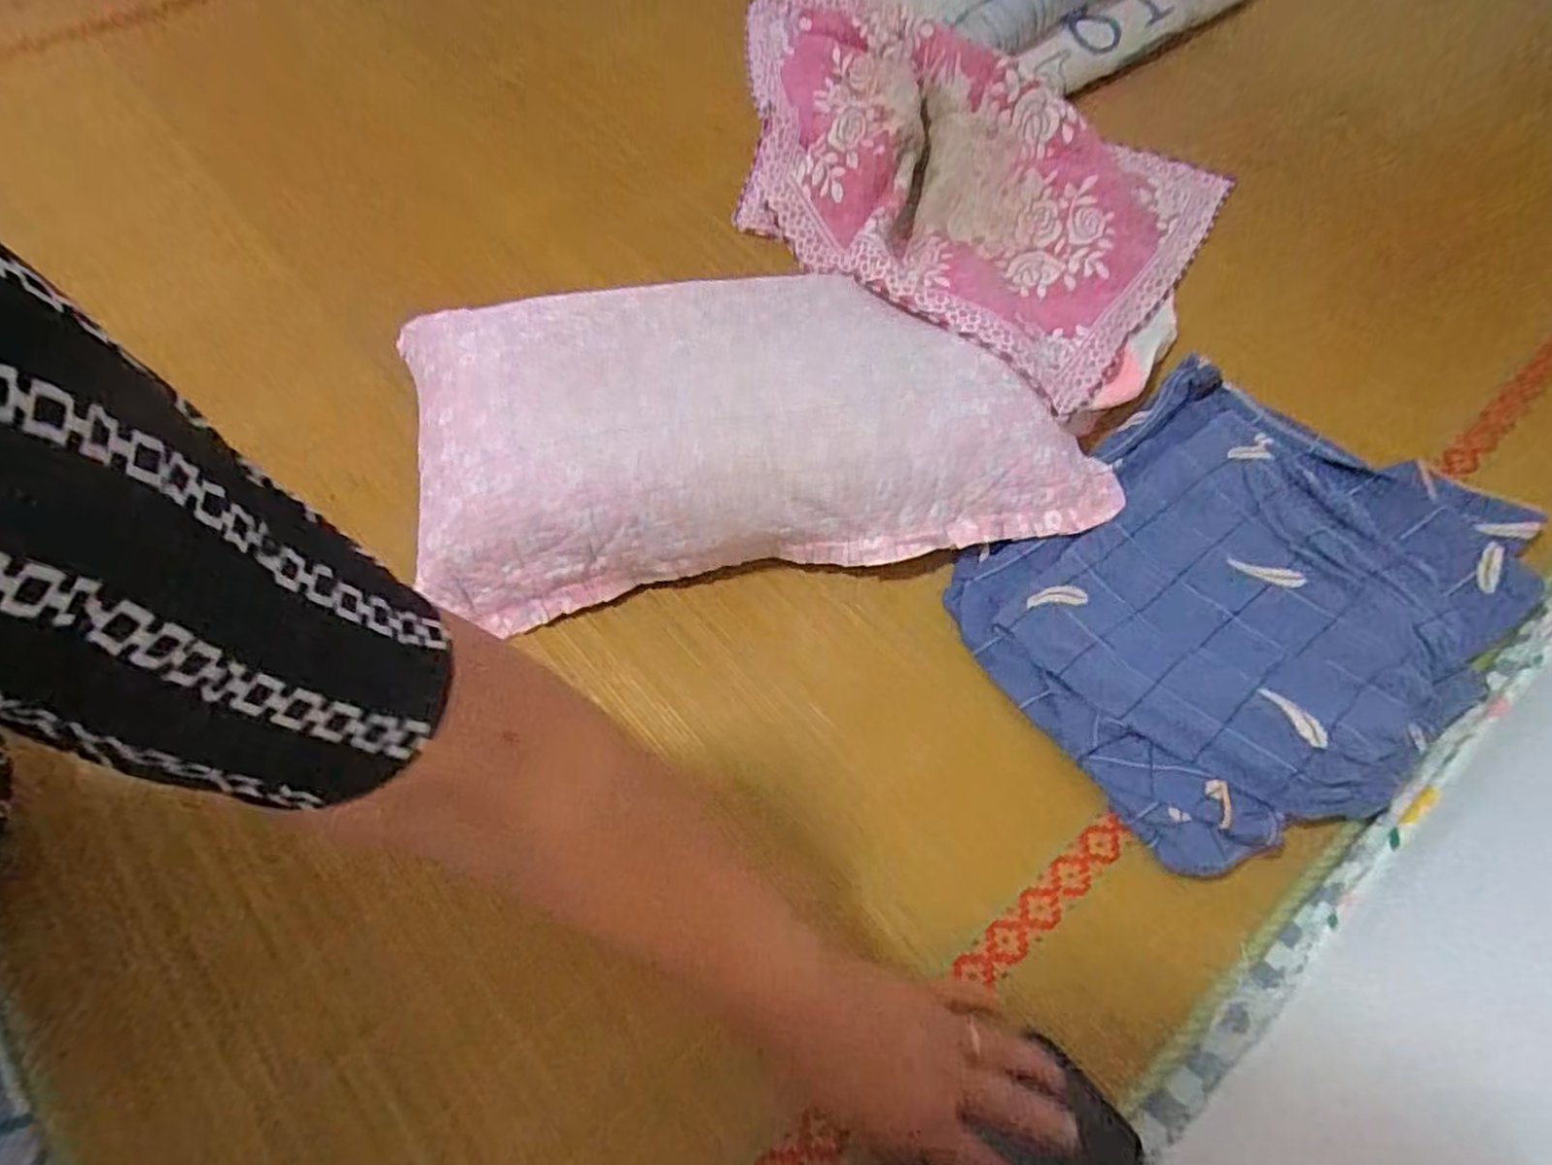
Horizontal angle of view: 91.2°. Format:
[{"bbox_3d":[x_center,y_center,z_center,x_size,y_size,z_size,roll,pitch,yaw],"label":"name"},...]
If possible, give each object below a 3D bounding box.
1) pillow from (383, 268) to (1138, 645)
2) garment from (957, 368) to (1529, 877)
[{"bbox_3d":[-0.032,-0.150,0.606,0.519,0.080,0.318,-11,61,-5],"label":"pillow"},{"bbox_3d":[0.340,-0.003,0.549,0.398,0.037,0.296,-38,66,-18],"label":"garment"}]

